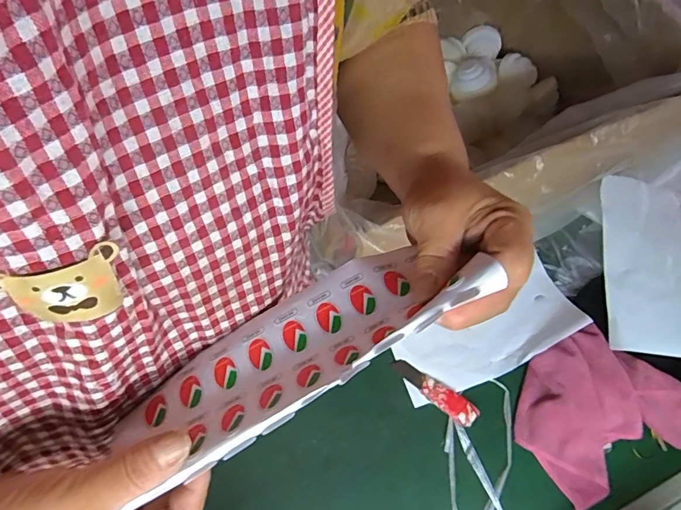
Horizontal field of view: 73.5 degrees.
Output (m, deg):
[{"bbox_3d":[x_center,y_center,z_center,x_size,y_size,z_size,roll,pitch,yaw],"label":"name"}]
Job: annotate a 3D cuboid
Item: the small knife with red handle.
[{"bbox_3d":[0.108,0.154,0.524,0.106,0.013,0.026,37,69,15],"label":"small knife with red handle"}]

